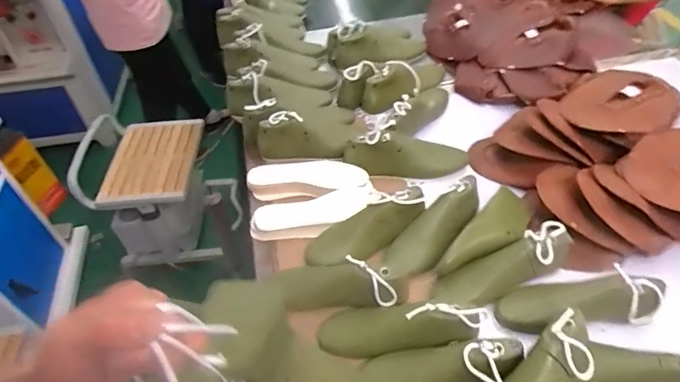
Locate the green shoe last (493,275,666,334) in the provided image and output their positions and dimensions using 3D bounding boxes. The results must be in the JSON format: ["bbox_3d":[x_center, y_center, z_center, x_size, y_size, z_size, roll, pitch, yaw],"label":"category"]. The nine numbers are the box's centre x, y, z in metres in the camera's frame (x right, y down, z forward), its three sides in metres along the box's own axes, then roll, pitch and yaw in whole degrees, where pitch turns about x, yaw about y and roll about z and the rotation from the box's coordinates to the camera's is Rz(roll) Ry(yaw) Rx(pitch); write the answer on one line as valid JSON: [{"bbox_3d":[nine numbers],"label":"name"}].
[{"bbox_3d":[0.374,0.176,0.717,0.247,0.073,0.075,-11,44,15],"label":"green shoe last"}]

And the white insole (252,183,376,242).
[{"bbox_3d":[-0.052,0.042,0.878,0.241,0.027,0.083,-16,50,-4],"label":"white insole"}]

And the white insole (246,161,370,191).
[{"bbox_3d":[-0.067,-0.034,0.936,0.240,0.011,0.074,-2,46,2],"label":"white insole"}]

